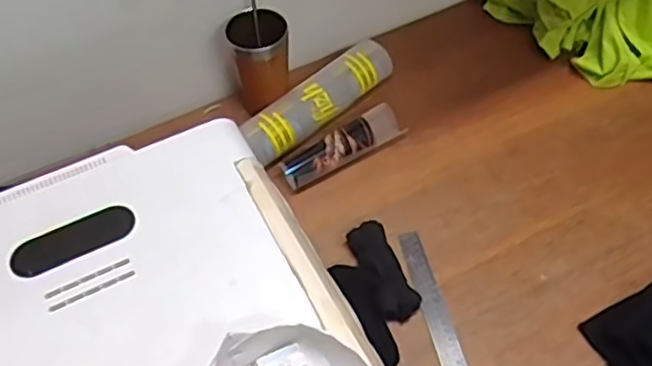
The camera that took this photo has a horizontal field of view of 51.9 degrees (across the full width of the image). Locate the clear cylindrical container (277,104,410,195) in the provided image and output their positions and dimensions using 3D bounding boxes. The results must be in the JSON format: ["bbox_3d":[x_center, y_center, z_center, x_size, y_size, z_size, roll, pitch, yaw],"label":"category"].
[{"bbox_3d":[0.023,-0.050,0.918,0.180,0.047,0.049,-28,57,-17],"label":"clear cylindrical container"}]

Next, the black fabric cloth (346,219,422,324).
[{"bbox_3d":[0.069,0.105,0.813,0.050,0.027,0.133,-18,55,-11],"label":"black fabric cloth"}]

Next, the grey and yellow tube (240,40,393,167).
[{"bbox_3d":[-0.014,-0.115,0.957,0.068,0.051,0.270,36,63,25],"label":"grey and yellow tube"}]

